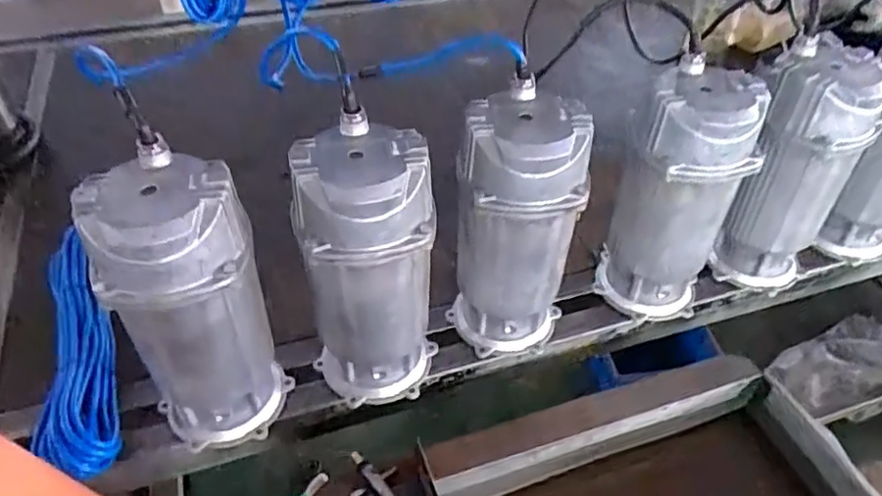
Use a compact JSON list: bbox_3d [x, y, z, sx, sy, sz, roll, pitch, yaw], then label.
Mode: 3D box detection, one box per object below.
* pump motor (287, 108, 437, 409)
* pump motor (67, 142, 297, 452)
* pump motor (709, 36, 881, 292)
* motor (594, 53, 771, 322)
[{"bbox_3d":[-0.074,0.028,0.660,0.126,0.291,0.111,-5,44,-7],"label":"pump motor"},{"bbox_3d":[-0.236,0.059,0.624,0.129,0.297,0.111,-19,47,-21],"label":"pump motor"},{"bbox_3d":[0.424,-0.086,0.792,0.127,0.290,0.122,-32,53,-30],"label":"pump motor"},{"bbox_3d":[0.270,-0.051,0.754,0.126,0.290,0.115,13,44,12],"label":"motor"}]

